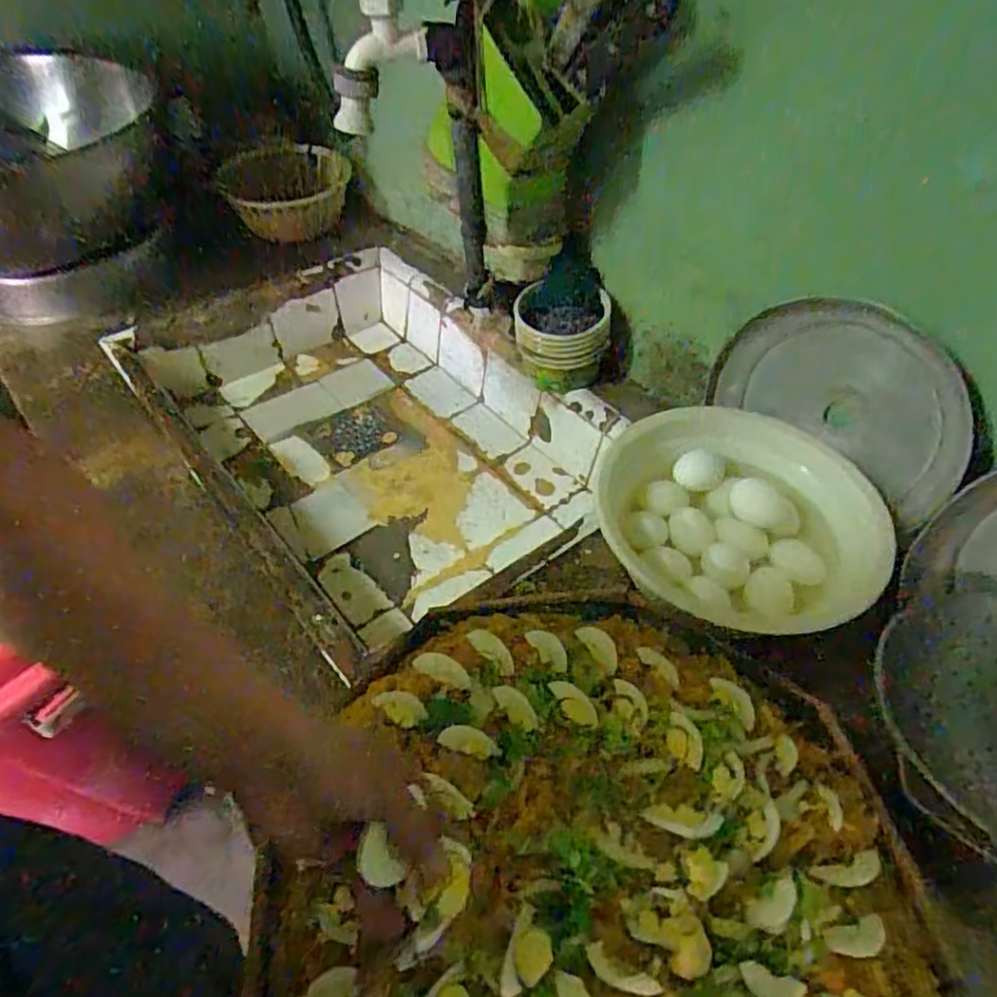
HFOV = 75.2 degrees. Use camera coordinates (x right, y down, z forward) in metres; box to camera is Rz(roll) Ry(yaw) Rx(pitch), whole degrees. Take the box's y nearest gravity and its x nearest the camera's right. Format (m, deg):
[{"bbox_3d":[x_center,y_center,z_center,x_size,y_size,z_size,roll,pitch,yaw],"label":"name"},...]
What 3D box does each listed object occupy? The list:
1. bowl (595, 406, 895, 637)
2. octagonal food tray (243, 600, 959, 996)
[{"bbox_3d":[0.230,0.016,0.622,0.259,0.072,0.215,9,48,6],"label":"bowl"},{"bbox_3d":[0.059,0.232,0.397,0.379,0.029,0.389,-6,49,-8],"label":"octagonal food tray"}]

